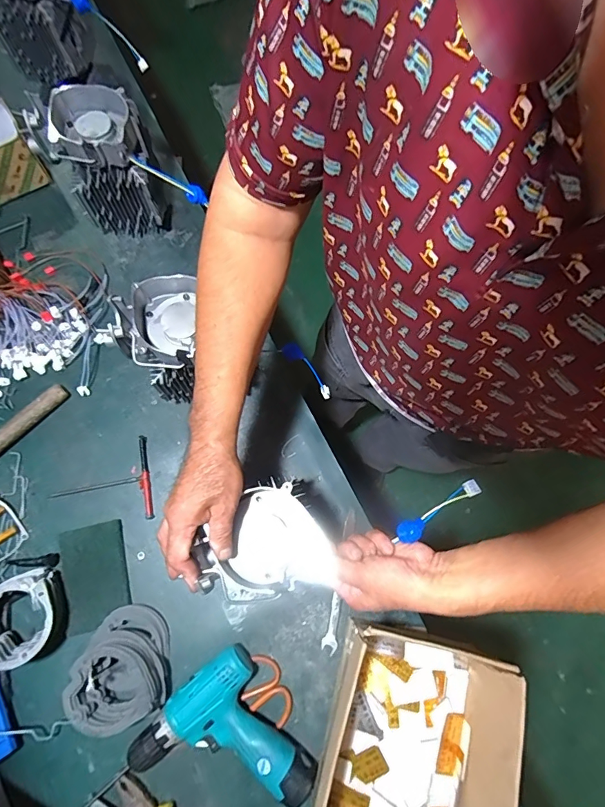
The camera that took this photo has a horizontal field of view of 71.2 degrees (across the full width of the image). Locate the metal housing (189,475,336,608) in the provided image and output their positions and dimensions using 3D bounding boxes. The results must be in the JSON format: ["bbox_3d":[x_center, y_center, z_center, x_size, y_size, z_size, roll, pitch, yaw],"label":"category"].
[{"bbox_3d":[-0.048,0.154,0.476,0.134,0.054,0.118,-13,76,-5],"label":"metal housing"}]

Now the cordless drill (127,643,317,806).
[{"bbox_3d":[-0.111,0.459,0.557,0.187,0.054,0.195,-34,79,-10],"label":"cordless drill"}]

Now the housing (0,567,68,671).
[{"bbox_3d":[-0.381,0.287,0.568,0.106,0.070,0.115,-22,77,-7],"label":"housing"}]

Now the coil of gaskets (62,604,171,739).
[{"bbox_3d":[-0.246,0.354,0.572,0.112,0.070,0.135,-9,76,-4],"label":"coil of gaskets"}]

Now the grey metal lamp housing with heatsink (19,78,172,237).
[{"bbox_3d":[-0.322,-0.381,0.694,0.153,0.209,0.120,-8,75,-4],"label":"grey metal lamp housing with heatsink"}]

